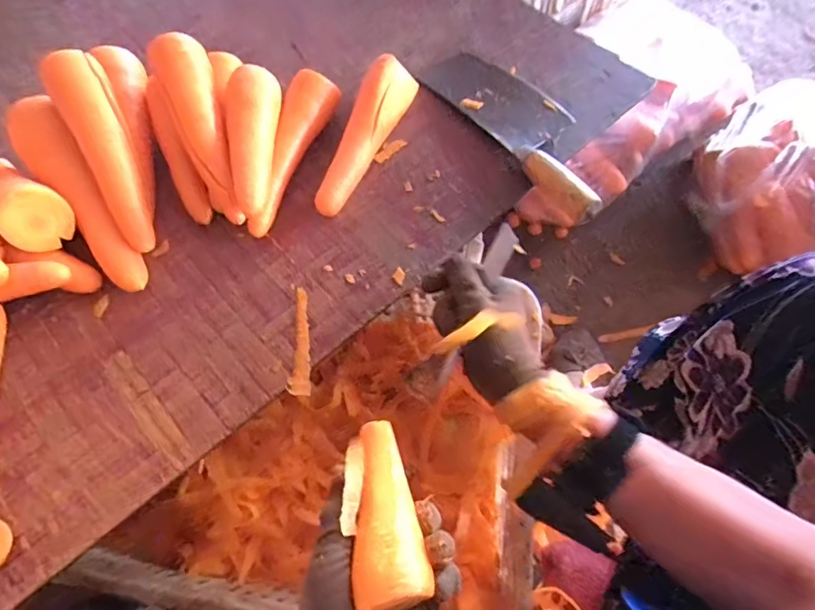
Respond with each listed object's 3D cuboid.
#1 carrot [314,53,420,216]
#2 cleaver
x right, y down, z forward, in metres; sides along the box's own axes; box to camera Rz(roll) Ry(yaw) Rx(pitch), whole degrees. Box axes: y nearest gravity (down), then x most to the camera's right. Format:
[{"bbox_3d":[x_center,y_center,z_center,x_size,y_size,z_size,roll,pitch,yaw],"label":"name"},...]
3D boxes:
[{"bbox_3d":[-0.045,-0.174,0.525,0.048,0.052,0.177,20,68,10],"label":"carrot"},{"bbox_3d":[0.125,-0.200,0.539,0.102,0.035,0.270,-33,69,-12],"label":"cleaver"}]

